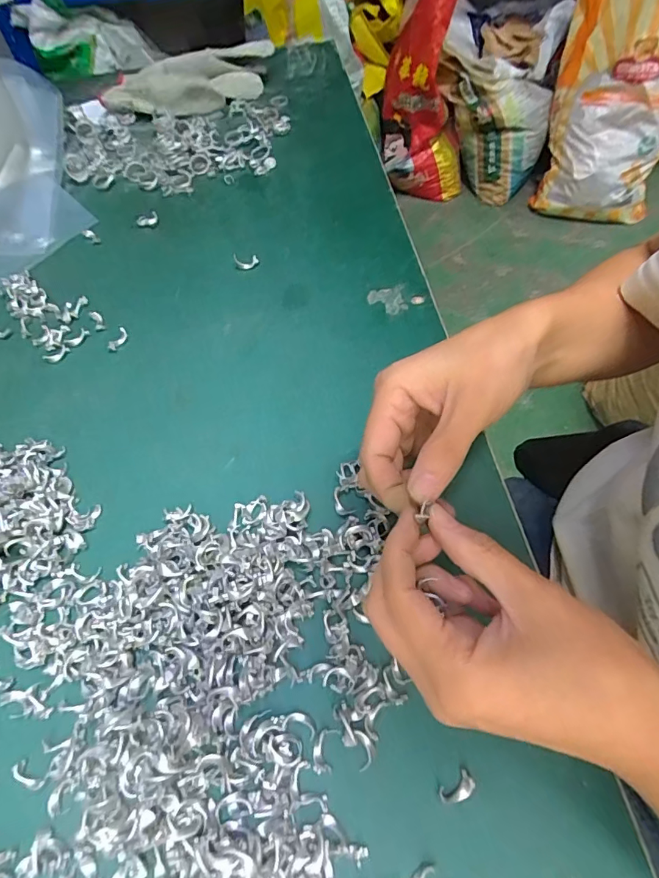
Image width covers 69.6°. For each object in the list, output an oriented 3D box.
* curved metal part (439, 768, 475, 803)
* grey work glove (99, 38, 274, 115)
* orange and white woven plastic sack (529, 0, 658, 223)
[{"bbox_3d":[0.062,0.169,0.229,0.018,0.004,0.010,-29,63,-14],"label":"curved metal part"},{"bbox_3d":[-0.161,-0.418,0.553,0.208,0.038,0.079,-17,60,-8],"label":"grey work glove"},{"bbox_3d":[0.861,-1.028,1.418,0.351,0.643,0.143,18,31,22],"label":"orange and white woven plastic sack"}]

